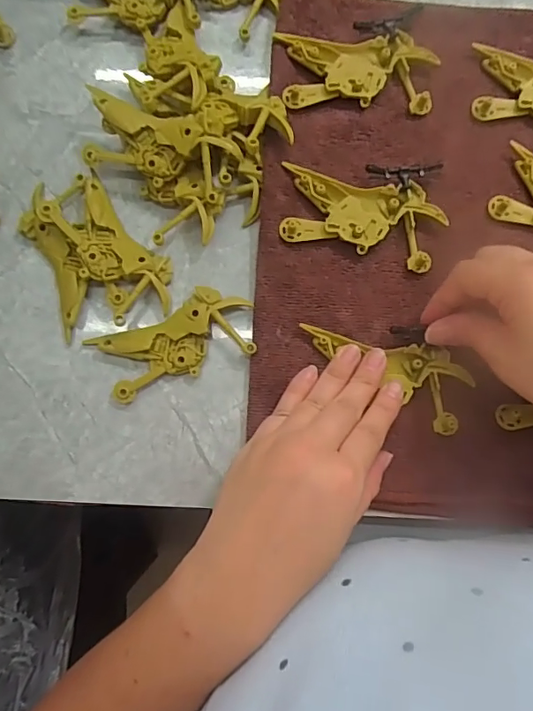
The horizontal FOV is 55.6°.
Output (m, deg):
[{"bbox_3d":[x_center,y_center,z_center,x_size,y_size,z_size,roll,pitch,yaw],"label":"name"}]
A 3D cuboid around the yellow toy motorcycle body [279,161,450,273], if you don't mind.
[{"bbox_3d":[0.061,-0.090,0.325,0.100,0.009,0.050,15,82,2],"label":"yellow toy motorcycle body"}]

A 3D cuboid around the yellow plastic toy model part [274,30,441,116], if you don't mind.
[{"bbox_3d":[0.060,-0.188,0.337,0.100,0.011,0.049,2,82,0],"label":"yellow plastic toy model part"}]

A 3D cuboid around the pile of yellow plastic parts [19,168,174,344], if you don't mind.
[{"bbox_3d":[-0.110,-0.069,0.322,0.074,0.019,0.104,-25,83,-4],"label":"pile of yellow plastic parts"}]

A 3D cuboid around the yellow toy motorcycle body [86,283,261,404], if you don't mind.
[{"bbox_3d":[-0.056,-0.009,0.317,0.096,0.015,0.047,-21,82,-3],"label":"yellow toy motorcycle body"}]

